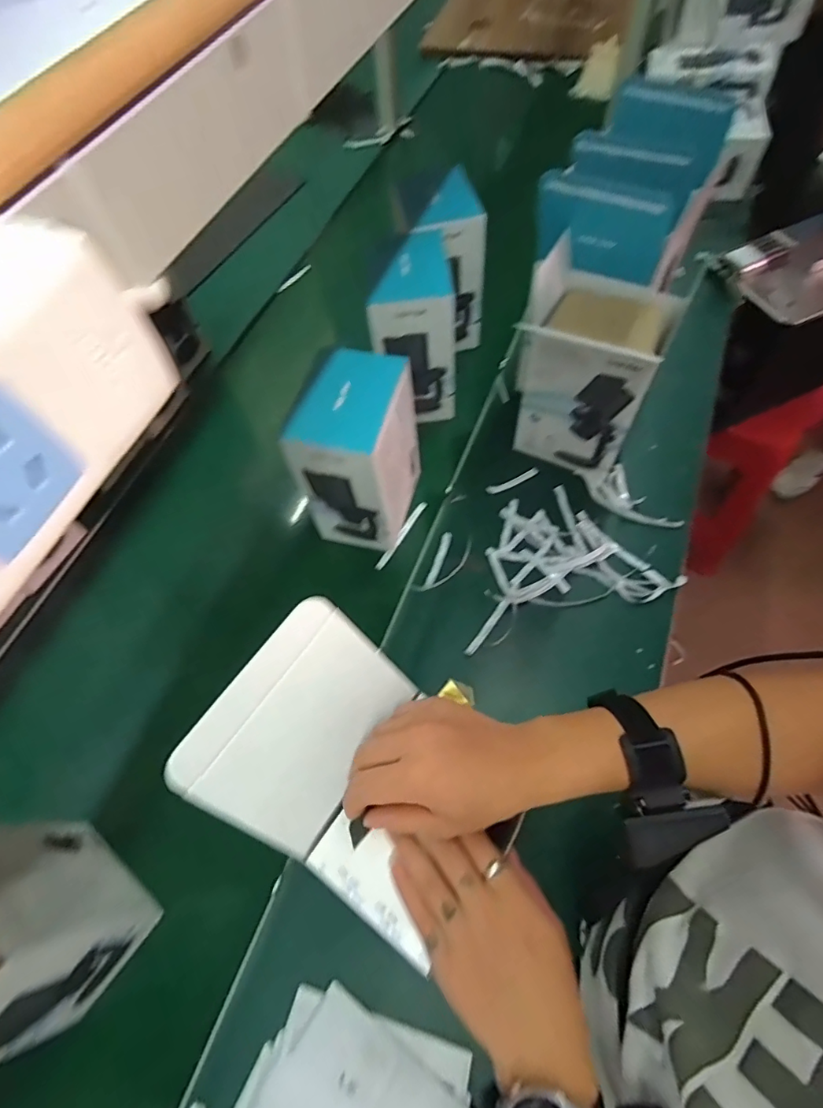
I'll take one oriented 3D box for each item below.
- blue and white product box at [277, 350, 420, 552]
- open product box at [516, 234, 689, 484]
[{"bbox_3d":[-0.068,-0.131,0.697,0.117,0.228,0.152,12,64,10],"label":"blue and white product box"},{"bbox_3d":[0.234,-0.245,0.698,0.163,0.286,0.103,19,65,14],"label":"open product box"}]

